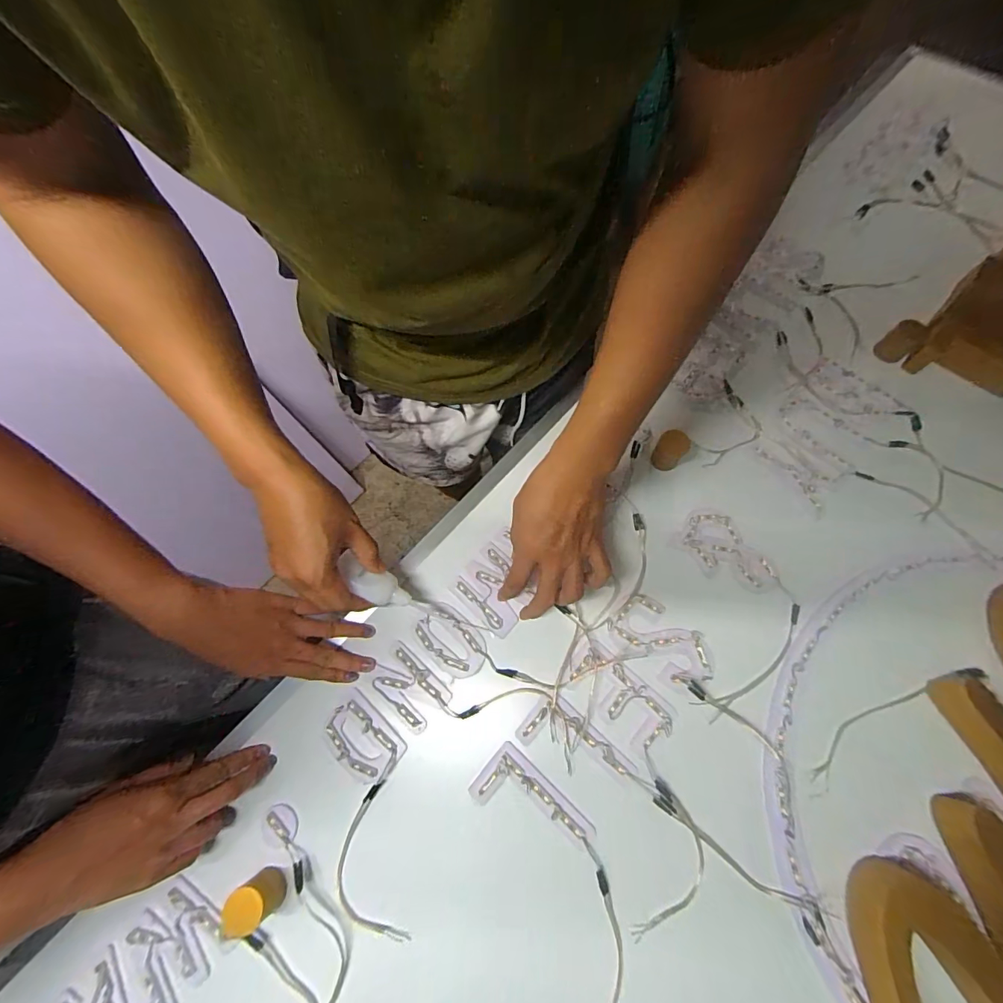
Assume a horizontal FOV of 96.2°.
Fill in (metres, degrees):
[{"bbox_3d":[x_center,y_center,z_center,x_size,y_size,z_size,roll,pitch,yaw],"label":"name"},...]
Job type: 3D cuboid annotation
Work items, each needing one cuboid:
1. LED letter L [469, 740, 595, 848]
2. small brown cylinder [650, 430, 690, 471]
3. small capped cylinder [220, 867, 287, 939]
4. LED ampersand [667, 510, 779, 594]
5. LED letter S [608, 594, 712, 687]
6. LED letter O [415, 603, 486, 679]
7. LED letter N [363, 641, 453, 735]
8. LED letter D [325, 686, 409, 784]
[{"bbox_3d":[0.028,0.285,0.417,0.109,0.008,0.058,38,76,15],"label":"LED letter L"},{"bbox_3d":[0.195,-0.060,0.520,0.031,0.038,0.037,25,73,11],"label":"small brown cylinder"},{"bbox_3d":[-0.211,0.341,0.384,0.033,0.038,0.034,-1,70,2],"label":"small capped cylinder"},{"bbox_3d":[0.245,0.057,0.489,0.067,0.006,0.108,-42,73,-12],"label":"LED ampersand"},{"bbox_3d":[0.165,0.144,0.463,0.106,0.004,0.059,37,75,14],"label":"LED letter S"},{"bbox_3d":[-0.052,0.149,0.475,0.055,0.007,0.076,-43,74,-13],"label":"LED letter O"},{"bbox_3d":[-0.096,0.190,0.461,0.078,0.011,0.051,40,76,15],"label":"LED letter N"},{"bbox_3d":[-0.139,0.235,0.443,0.079,0.006,0.055,40,76,15],"label":"LED letter D"}]

